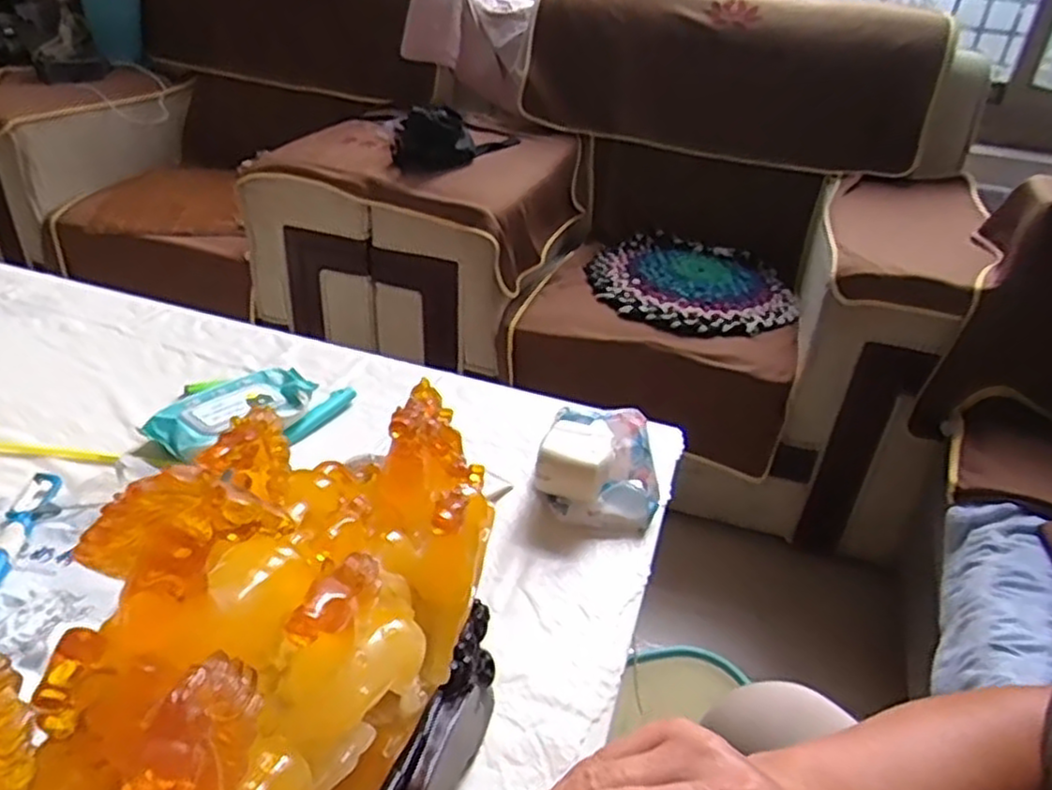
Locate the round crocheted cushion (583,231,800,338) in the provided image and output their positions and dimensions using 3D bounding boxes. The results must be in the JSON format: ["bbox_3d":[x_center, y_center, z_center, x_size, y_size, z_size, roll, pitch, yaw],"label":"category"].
[{"bbox_3d":[0.338,-0.235,1.497,0.407,0.042,0.417,4,33,-2],"label":"round crocheted cushion"}]

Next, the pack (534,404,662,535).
[{"bbox_3d":[0.076,0.063,0.720,0.116,0.062,0.138,11,34,8],"label":"pack"}]

